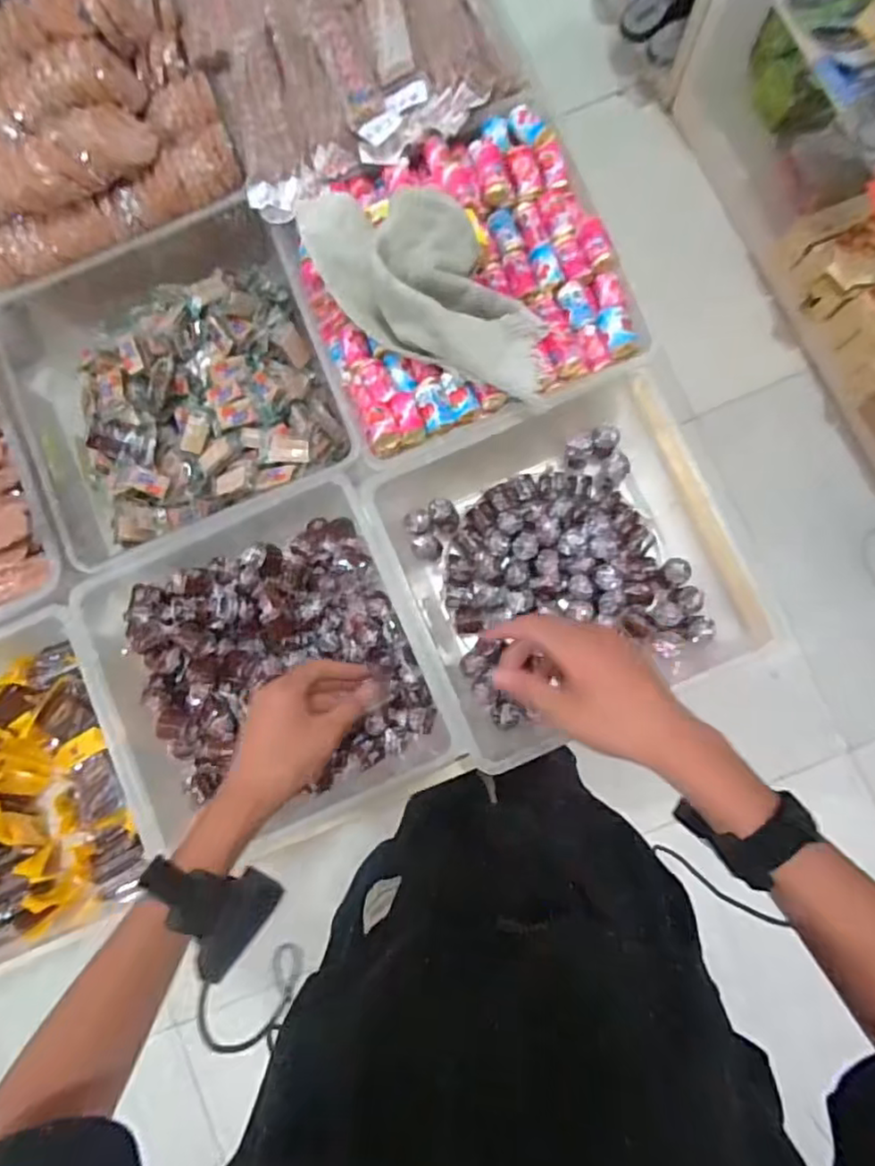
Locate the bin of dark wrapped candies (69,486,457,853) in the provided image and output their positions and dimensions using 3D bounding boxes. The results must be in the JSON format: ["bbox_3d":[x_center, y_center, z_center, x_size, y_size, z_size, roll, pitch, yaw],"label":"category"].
[{"bbox_3d":[-0.161,0.085,0.638,0.295,0.116,0.291,-23,84,1],"label":"bin of dark wrapped candies"}]

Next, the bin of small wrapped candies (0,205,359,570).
[{"bbox_3d":[-0.278,-0.196,0.674,0.333,0.133,0.304,-20,84,1],"label":"bin of small wrapped candies"}]

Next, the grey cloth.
[{"bbox_3d":[-0.003,-0.242,0.545,0.137,0.060,0.218,-31,84,0],"label":"grey cloth"}]

